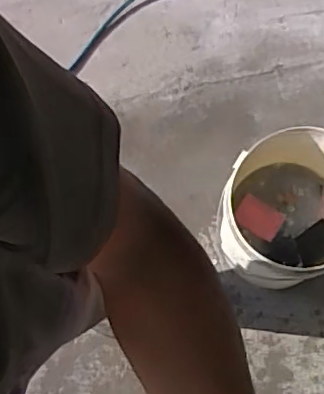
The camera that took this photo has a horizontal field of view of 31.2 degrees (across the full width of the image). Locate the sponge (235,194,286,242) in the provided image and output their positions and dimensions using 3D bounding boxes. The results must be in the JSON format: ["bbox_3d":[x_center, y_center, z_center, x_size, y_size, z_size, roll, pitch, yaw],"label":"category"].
[{"bbox_3d":[0.224,0.049,1.332,0.102,0.023,0.076,29,75,6],"label":"sponge"}]

